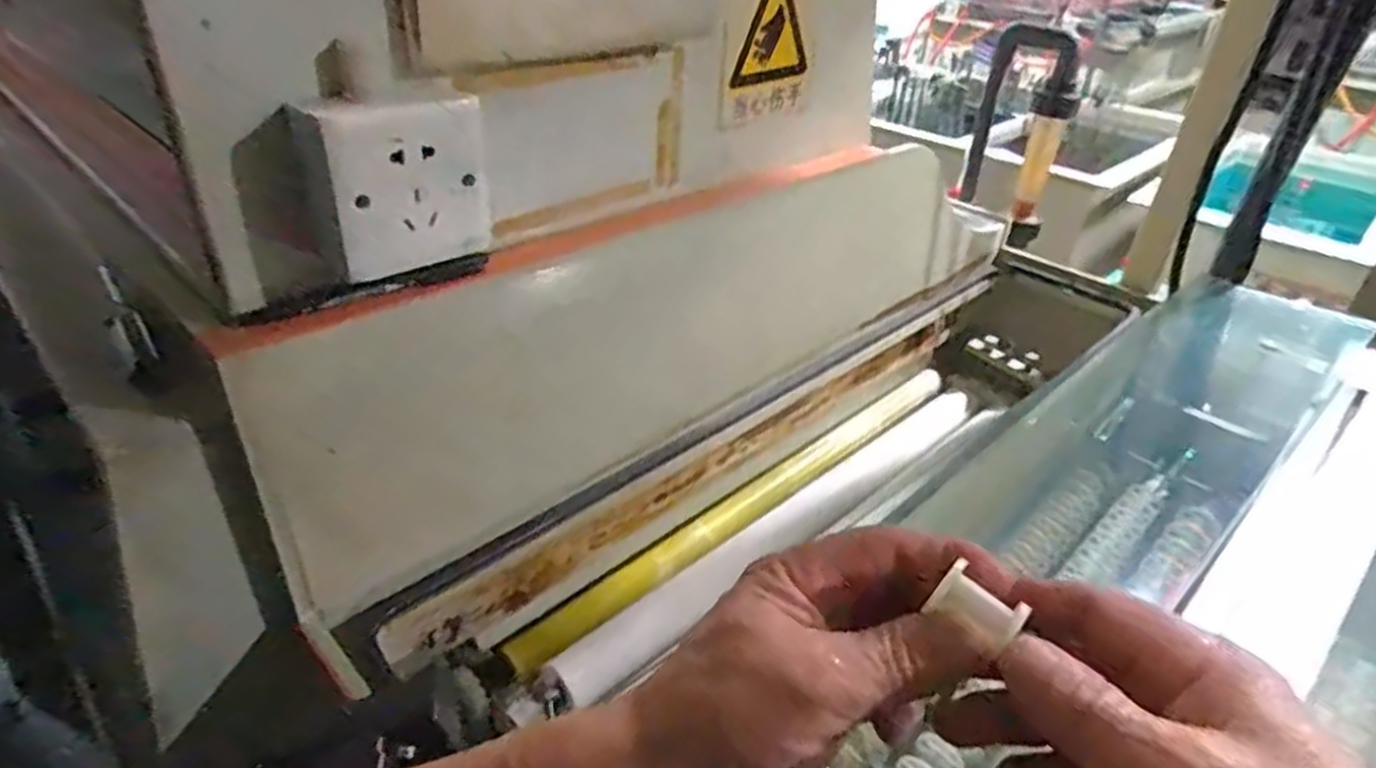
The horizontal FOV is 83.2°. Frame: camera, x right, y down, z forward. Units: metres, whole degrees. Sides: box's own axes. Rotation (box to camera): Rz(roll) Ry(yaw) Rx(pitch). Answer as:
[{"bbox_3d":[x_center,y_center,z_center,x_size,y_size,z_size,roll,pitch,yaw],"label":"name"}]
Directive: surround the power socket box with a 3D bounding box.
[{"bbox_3d":[-0.159,-0.108,0.414,0.042,0.087,0.103,29,39,31],"label":"power socket box"}]

